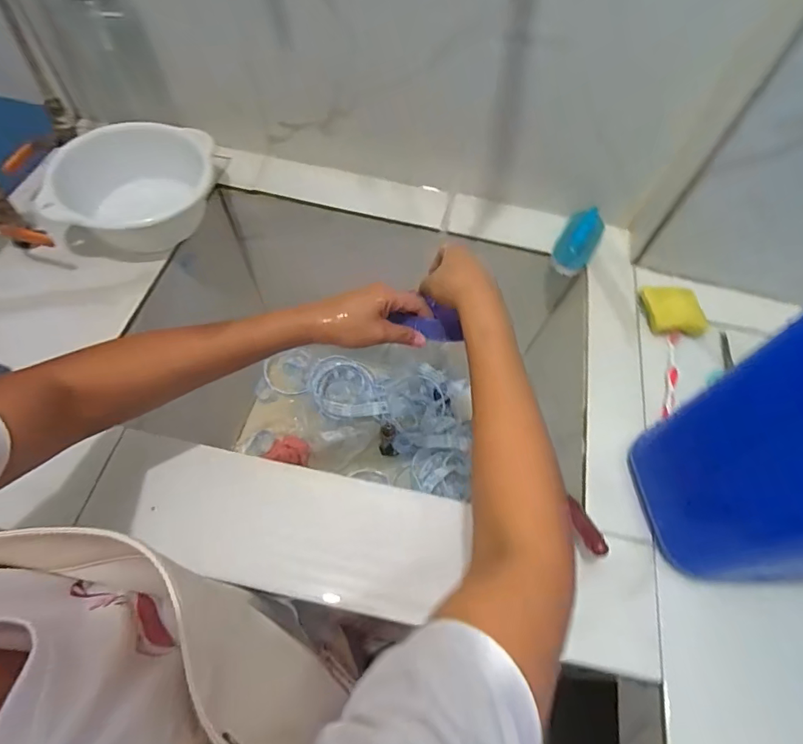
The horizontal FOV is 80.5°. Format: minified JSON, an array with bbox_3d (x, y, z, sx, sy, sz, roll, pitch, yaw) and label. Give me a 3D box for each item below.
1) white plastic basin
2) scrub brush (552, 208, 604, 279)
[{"bbox_3d":[-0.361,-0.245,0.661,0.213,0.089,0.176,-16,63,-12],"label":"white plastic basin"},{"bbox_3d":[0.265,-0.195,0.701,0.063,0.055,0.092,28,63,12],"label":"scrub brush"}]

